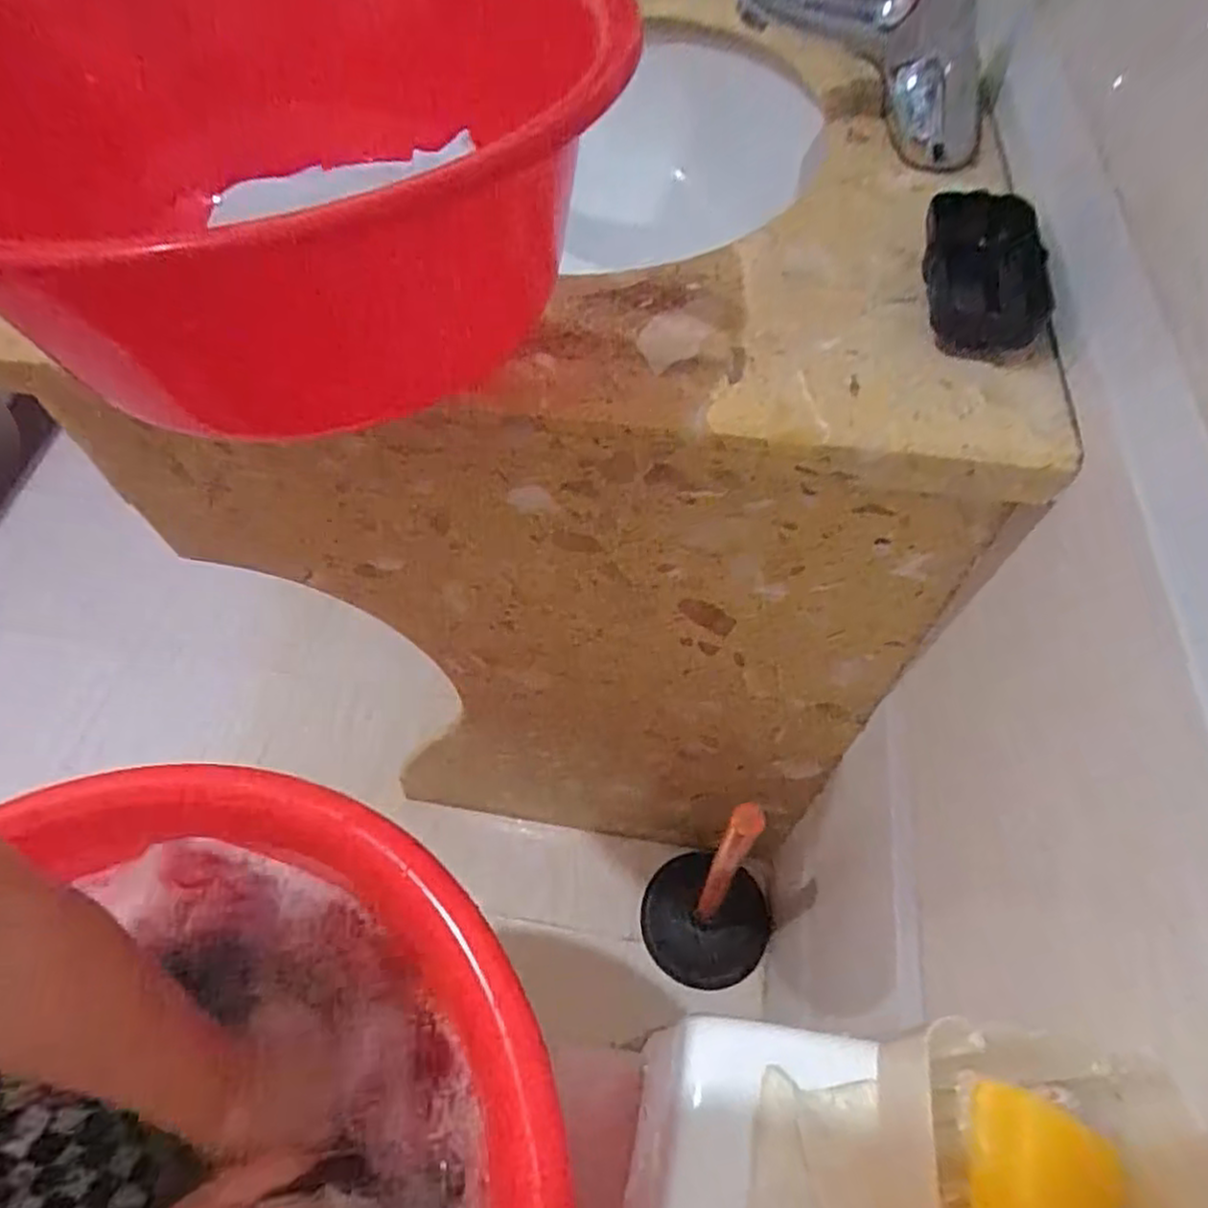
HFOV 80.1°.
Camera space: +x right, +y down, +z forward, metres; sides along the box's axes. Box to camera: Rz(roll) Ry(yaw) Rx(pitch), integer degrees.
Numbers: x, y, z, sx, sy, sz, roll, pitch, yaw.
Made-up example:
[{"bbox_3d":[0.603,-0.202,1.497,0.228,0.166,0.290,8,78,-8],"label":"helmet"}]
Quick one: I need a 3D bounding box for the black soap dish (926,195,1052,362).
[{"bbox_3d":[0.196,-0.173,0.367,0.053,0.020,0.120,8,59,7],"label":"black soap dish"}]

